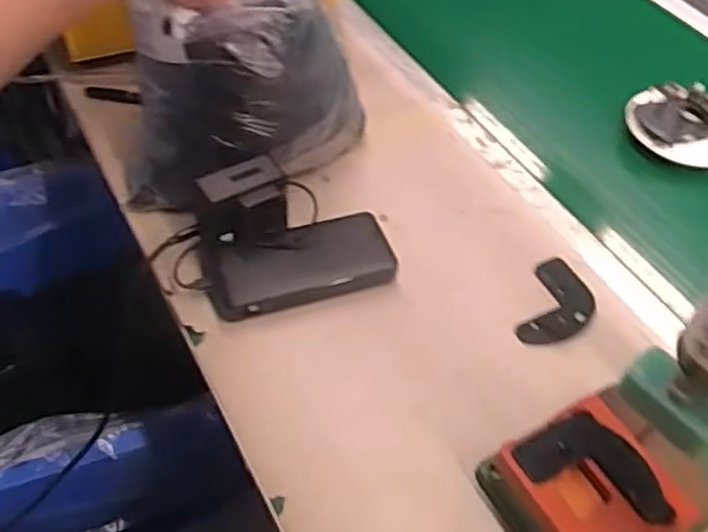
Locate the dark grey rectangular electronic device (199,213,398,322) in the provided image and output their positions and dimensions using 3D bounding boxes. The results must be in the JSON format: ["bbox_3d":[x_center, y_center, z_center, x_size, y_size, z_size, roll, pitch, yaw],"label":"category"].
[{"bbox_3d":[-0.049,-0.001,0.626,0.162,0.027,0.075,-13,52,-15],"label":"dark grey rectangular electronic device"}]

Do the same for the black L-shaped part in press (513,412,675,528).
[{"bbox_3d":[0.166,0.132,0.483,0.102,0.004,0.061,17,51,10],"label":"black L-shaped part in press"}]

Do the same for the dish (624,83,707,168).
[{"bbox_3d":[0.365,-0.156,0.770,0.121,0.033,0.099,18,51,10],"label":"dish"}]

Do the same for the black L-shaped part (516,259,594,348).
[{"bbox_3d":[0.183,0.034,0.624,0.055,0.008,0.097,19,51,11],"label":"black L-shaped part"}]

